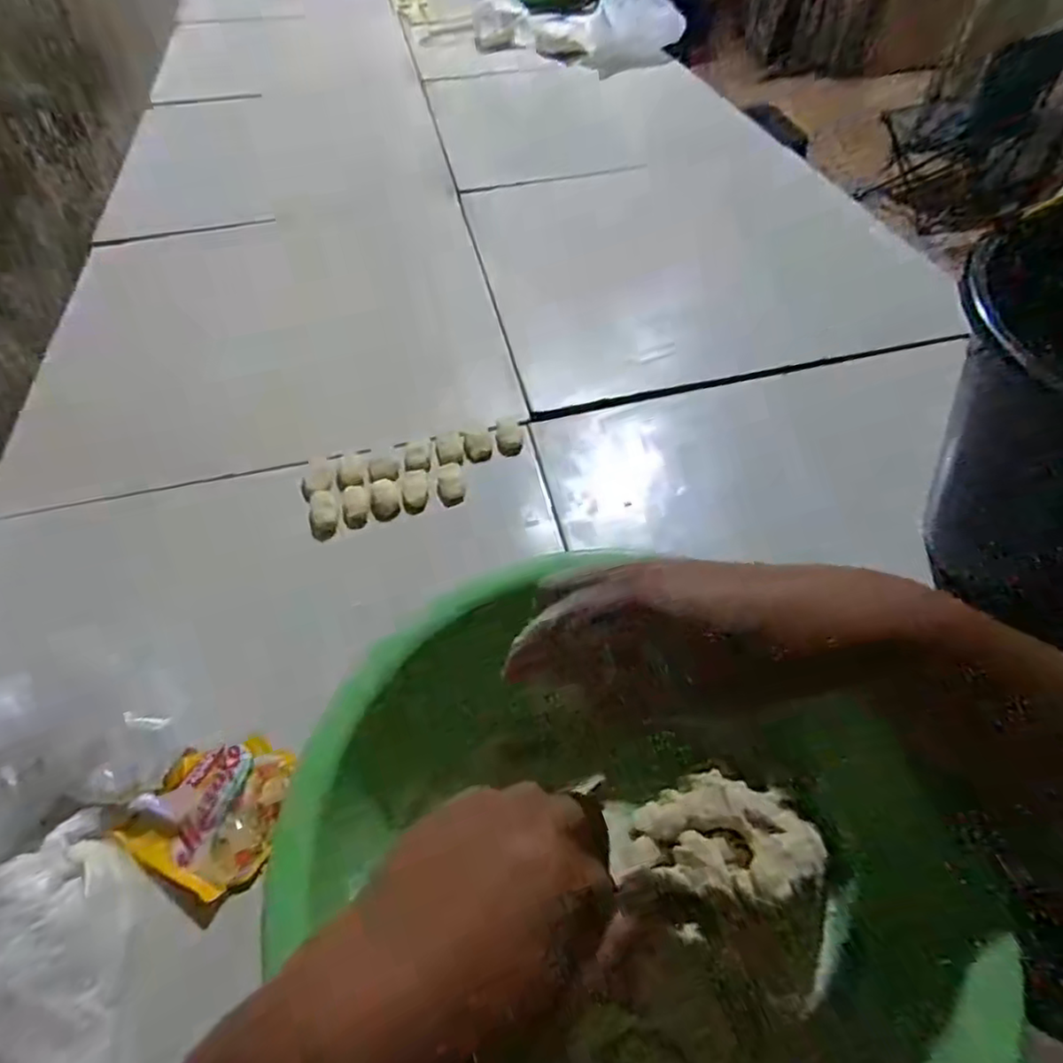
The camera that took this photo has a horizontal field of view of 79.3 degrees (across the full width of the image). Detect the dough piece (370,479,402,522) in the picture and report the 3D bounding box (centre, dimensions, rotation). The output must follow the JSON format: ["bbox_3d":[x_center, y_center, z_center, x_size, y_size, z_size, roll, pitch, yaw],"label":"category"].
[{"bbox_3d":[-0.123,-0.028,0.540,0.023,0.012,0.038,-11,51,-5],"label":"dough piece"}]

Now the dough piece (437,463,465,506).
[{"bbox_3d":[-0.069,-0.040,0.552,0.021,0.015,0.038,-10,51,-4],"label":"dough piece"}]

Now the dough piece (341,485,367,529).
[{"bbox_3d":[-0.147,-0.022,0.535,0.019,0.011,0.039,-13,52,-7],"label":"dough piece"}]

